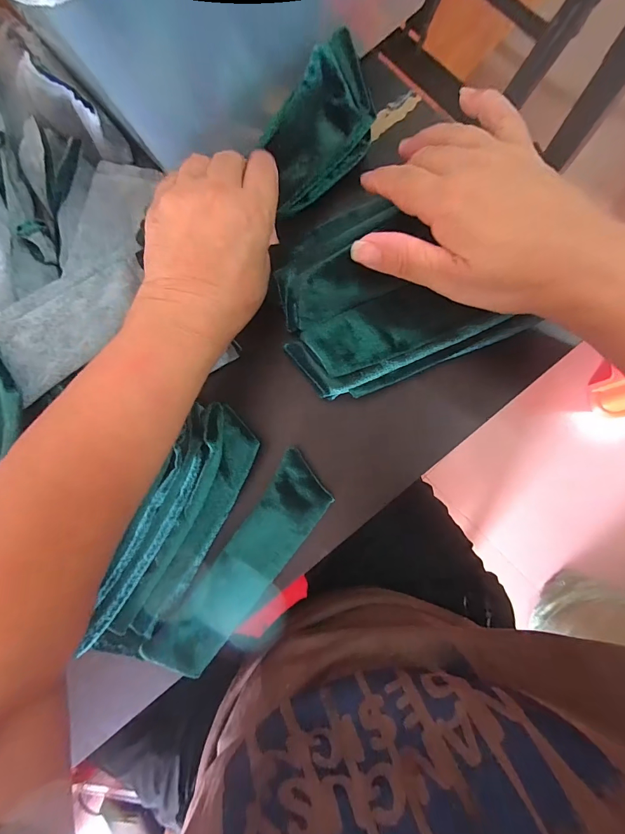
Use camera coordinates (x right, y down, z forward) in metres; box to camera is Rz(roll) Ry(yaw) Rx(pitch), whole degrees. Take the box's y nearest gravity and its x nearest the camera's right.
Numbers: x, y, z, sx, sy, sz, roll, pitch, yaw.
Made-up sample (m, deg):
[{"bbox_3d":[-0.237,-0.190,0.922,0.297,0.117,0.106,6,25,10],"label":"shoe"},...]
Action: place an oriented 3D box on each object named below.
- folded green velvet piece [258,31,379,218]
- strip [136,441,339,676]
[{"bbox_3d":[0.002,-0.192,0.254,0.089,0.012,0.060,-36,113,18],"label":"folded green velvet piece"},{"bbox_3d":[-0.050,0.110,0.267,0.045,0.009,0.174,37,91,0],"label":"strip"}]

